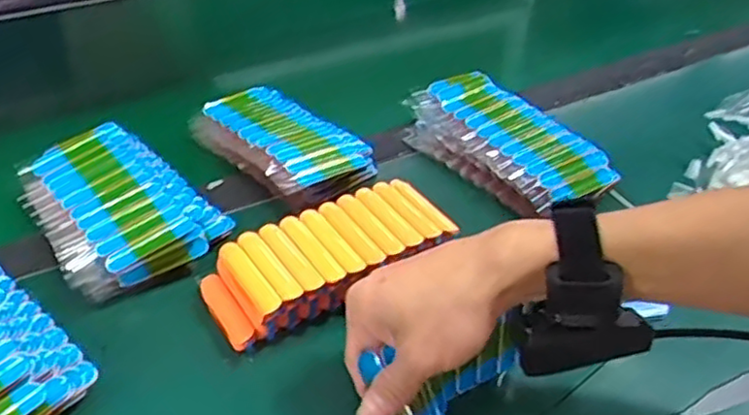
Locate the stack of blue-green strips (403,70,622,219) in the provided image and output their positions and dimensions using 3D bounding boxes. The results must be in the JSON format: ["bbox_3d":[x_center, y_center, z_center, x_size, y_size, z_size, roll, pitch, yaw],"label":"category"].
[{"bbox_3d":[0.106,-0.057,0.594,0.099,0.034,0.170,-20,45,-26],"label":"stack of blue-green strips"}]

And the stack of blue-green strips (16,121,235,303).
[{"bbox_3d":[-0.188,-0.005,0.518,0.115,0.039,0.169,-25,47,-31],"label":"stack of blue-green strips"}]

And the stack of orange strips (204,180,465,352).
[{"bbox_3d":[-0.027,0.035,0.481,0.168,0.043,0.071,-21,45,-27],"label":"stack of orange strips"}]

